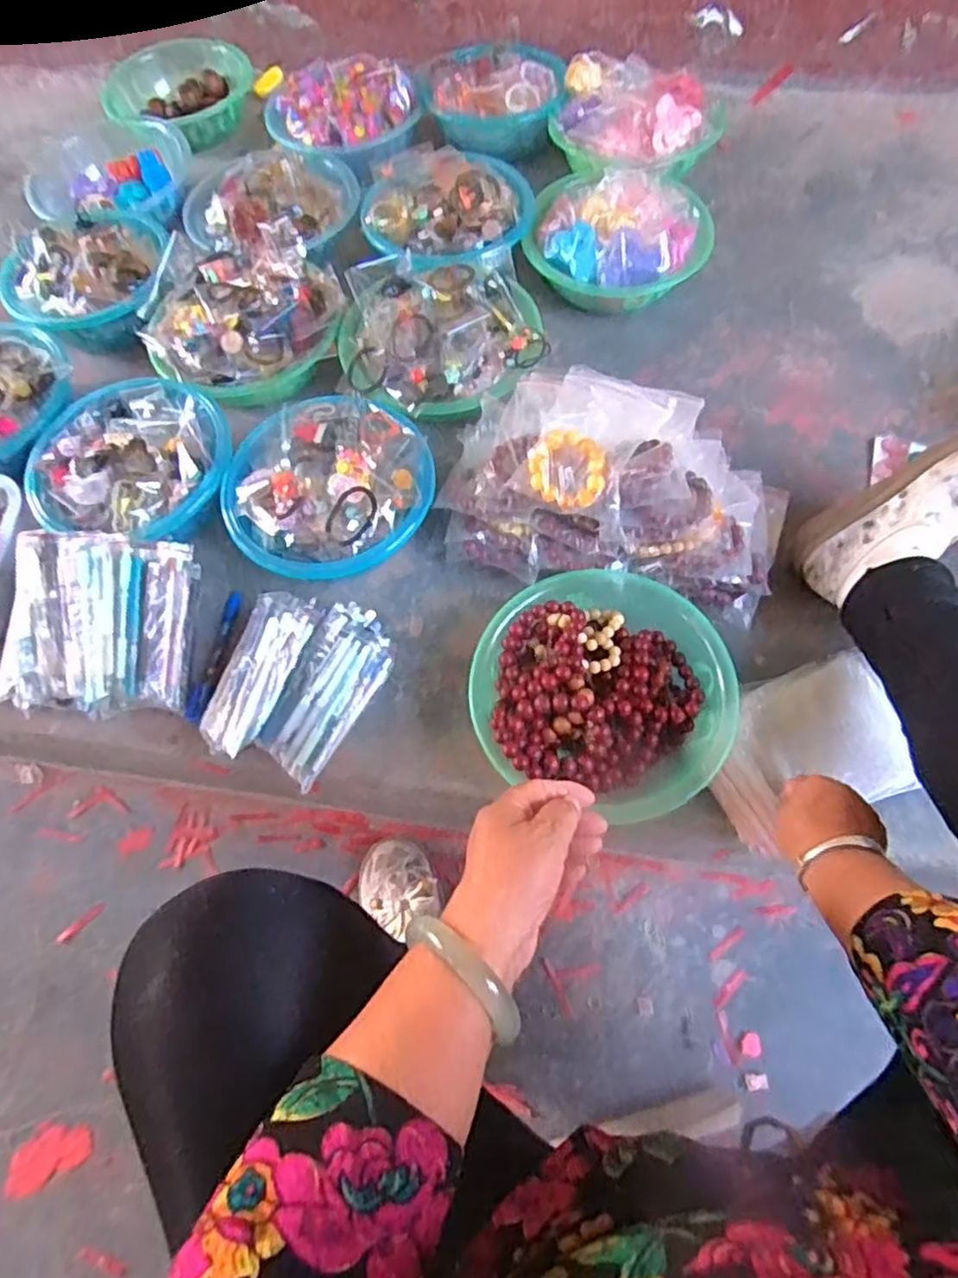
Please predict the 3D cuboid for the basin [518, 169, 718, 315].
[{"bbox_3d":[0.178,-0.512,0.884,0.229,0.098,0.190,-3,64,2],"label":"basin"}]

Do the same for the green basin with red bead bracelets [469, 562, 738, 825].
[{"bbox_3d":[0.118,0.045,0.648,0.234,0.071,0.226,-1,64,3],"label":"green basin with red bead bracelets"}]

